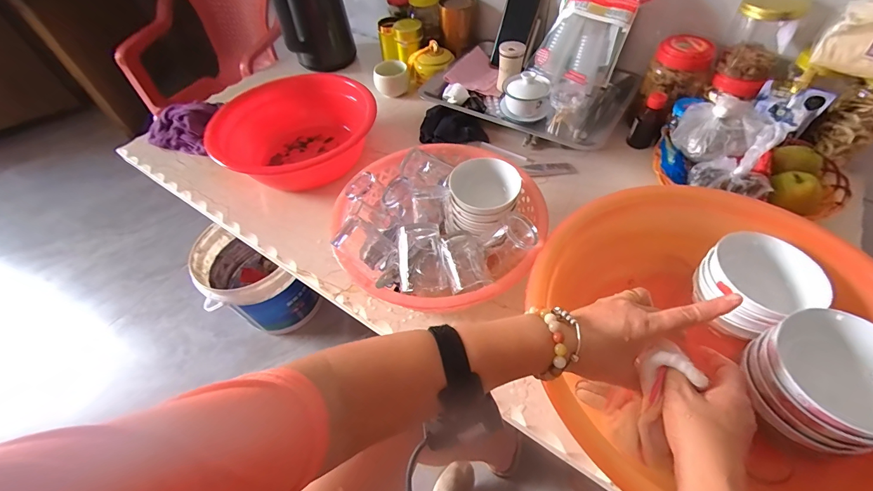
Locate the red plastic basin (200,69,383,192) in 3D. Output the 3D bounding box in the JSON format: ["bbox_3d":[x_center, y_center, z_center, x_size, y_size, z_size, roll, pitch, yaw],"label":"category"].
[{"bbox_3d":[-0.277,-0.218,0.748,0.282,0.117,0.282,-2,52,3],"label":"red plastic basin"}]

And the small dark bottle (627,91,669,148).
[{"bbox_3d":[0.394,-0.230,0.697,0.046,0.098,0.034,20,56,19],"label":"small dark bottle"}]

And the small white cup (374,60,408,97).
[{"bbox_3d":[-0.105,-0.395,0.878,0.075,0.061,0.072,-2,52,3],"label":"small white cup"}]

